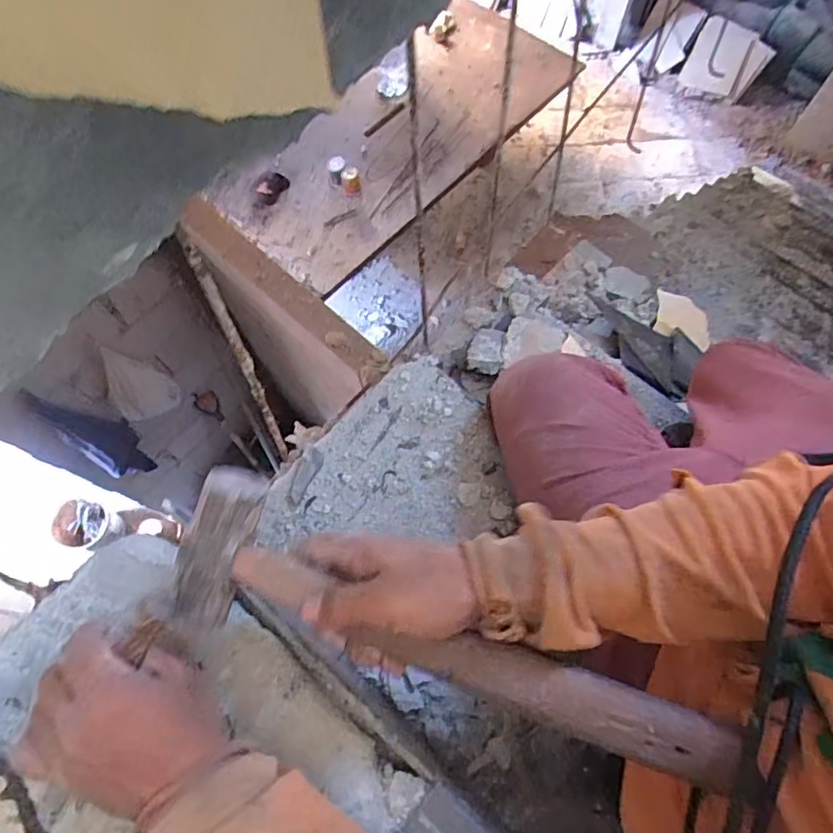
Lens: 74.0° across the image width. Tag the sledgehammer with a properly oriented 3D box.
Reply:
[{"bbox_3d":[0.016,0.141,0.327,0.344,0.037,0.093,22,71,5],"label":"sledgehammer"}]

